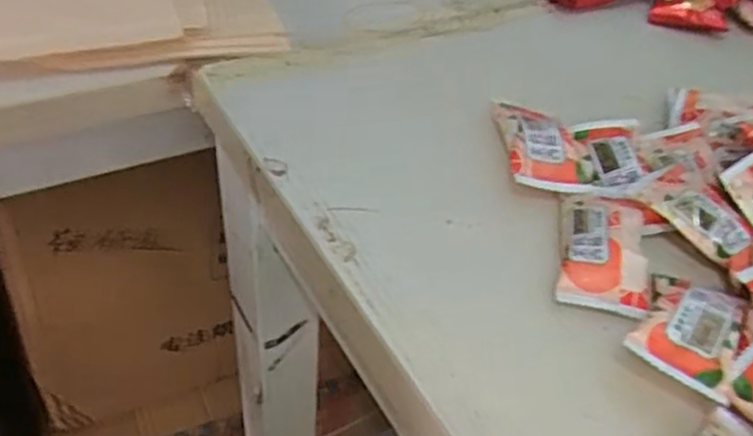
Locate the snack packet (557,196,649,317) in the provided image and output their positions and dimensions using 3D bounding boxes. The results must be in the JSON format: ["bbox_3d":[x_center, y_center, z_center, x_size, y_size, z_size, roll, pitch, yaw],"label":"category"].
[{"bbox_3d":[0.101,0.013,0.317,0.037,0.014,0.065,12,44,6],"label":"snack packet"}]

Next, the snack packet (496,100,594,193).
[{"bbox_3d":[0.084,-0.040,0.366,0.036,0.016,0.070,2,44,-4],"label":"snack packet"}]

